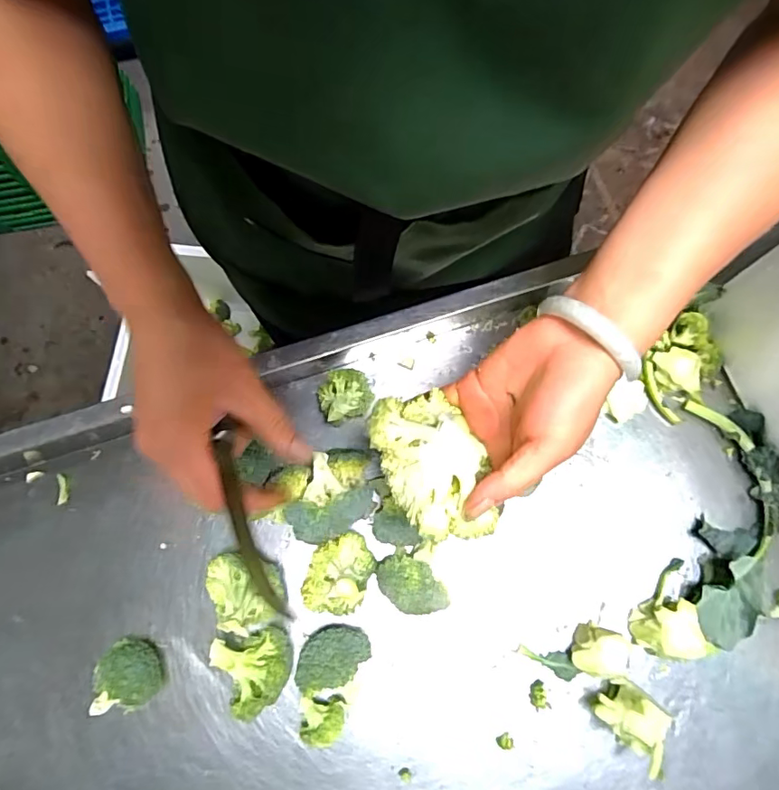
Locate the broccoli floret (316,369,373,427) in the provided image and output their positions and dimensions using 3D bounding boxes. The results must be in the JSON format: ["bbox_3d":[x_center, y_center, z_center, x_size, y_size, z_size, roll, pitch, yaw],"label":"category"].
[{"bbox_3d":[-0.041,0.004,0.469,0.047,0.046,0.041,-21,76,-8],"label":"broccoli floret"}]

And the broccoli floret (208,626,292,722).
[{"bbox_3d":[-0.104,0.214,0.398,0.053,0.046,0.056,-9,74,-5],"label":"broccoli floret"}]

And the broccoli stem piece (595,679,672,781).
[{"bbox_3d":[0.187,0.250,0.395,0.051,0.050,0.046,40,76,9],"label":"broccoli stem piece"}]

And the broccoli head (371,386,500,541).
[{"bbox_3d":[0.026,0.044,0.316,0.055,0.038,0.096,-21,76,-8],"label":"broccoli head"}]

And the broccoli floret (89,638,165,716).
[{"bbox_3d":[-0.201,0.221,0.391,0.046,0.046,0.054,12,74,2],"label":"broccoli floret"}]

